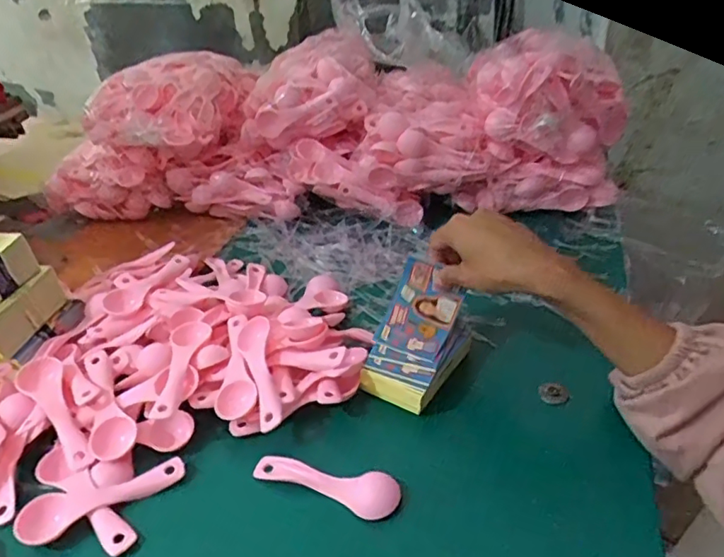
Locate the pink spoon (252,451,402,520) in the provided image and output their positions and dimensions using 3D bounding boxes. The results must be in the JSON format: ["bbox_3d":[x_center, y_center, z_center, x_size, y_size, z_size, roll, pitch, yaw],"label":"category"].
[{"bbox_3d":[-0.027,0.151,0.414,0.113,0.019,0.031,10,36,20],"label":"pink spoon"}]

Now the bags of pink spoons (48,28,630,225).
[{"bbox_3d":[-0.053,-0.200,0.754,0.714,0.186,0.221,5,34,13],"label":"bags of pink spoons"}]

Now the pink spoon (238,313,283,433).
[{"bbox_3d":[-0.086,0.077,0.474,0.027,0.014,0.115,-12,48,-12],"label":"pink spoon"}]

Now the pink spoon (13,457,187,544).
[{"bbox_3d":[-0.192,0.162,0.415,0.115,0.016,0.028,-18,36,-20],"label":"pink spoon"}]

